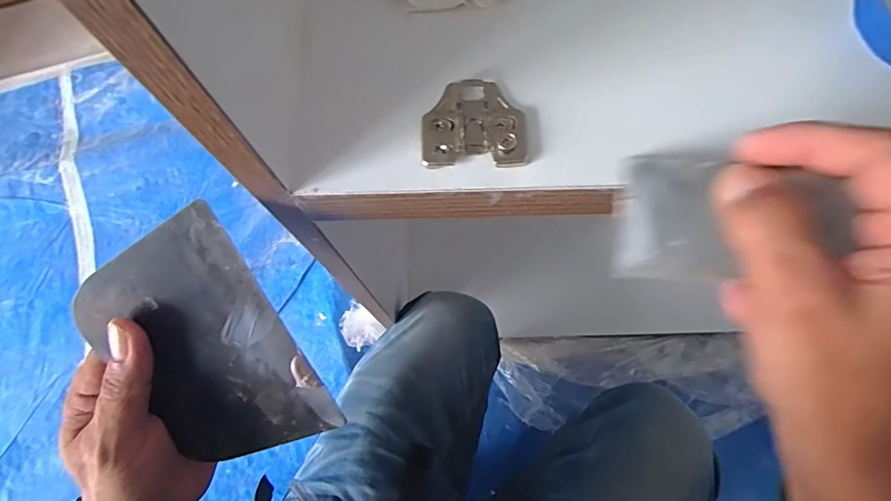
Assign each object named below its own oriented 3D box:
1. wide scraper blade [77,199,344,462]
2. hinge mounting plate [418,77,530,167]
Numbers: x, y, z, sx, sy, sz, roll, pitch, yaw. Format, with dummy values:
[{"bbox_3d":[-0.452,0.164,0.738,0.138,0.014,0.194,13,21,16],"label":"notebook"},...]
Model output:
[{"bbox_3d":[-0.129,0.056,0.259,0.088,0.006,0.139,-24,108,4],"label":"wide scraper blade"},{"bbox_3d":[0.015,-0.067,0.247,0.052,0.007,0.049,0,75,1],"label":"hinge mounting plate"}]

